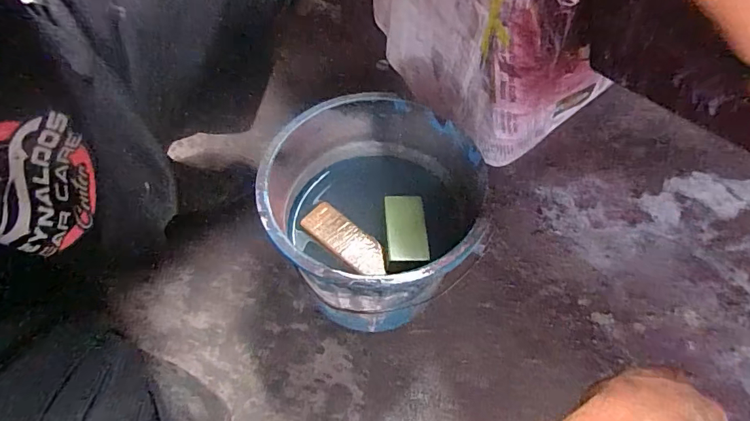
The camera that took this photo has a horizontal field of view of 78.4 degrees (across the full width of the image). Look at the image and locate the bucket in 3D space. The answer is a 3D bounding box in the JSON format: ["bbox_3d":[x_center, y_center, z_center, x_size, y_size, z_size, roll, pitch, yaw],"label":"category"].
[{"bbox_3d":[0.003,0.020,0.606,0.241,0.235,0.256,-1,57,2],"label":"bucket"}]

